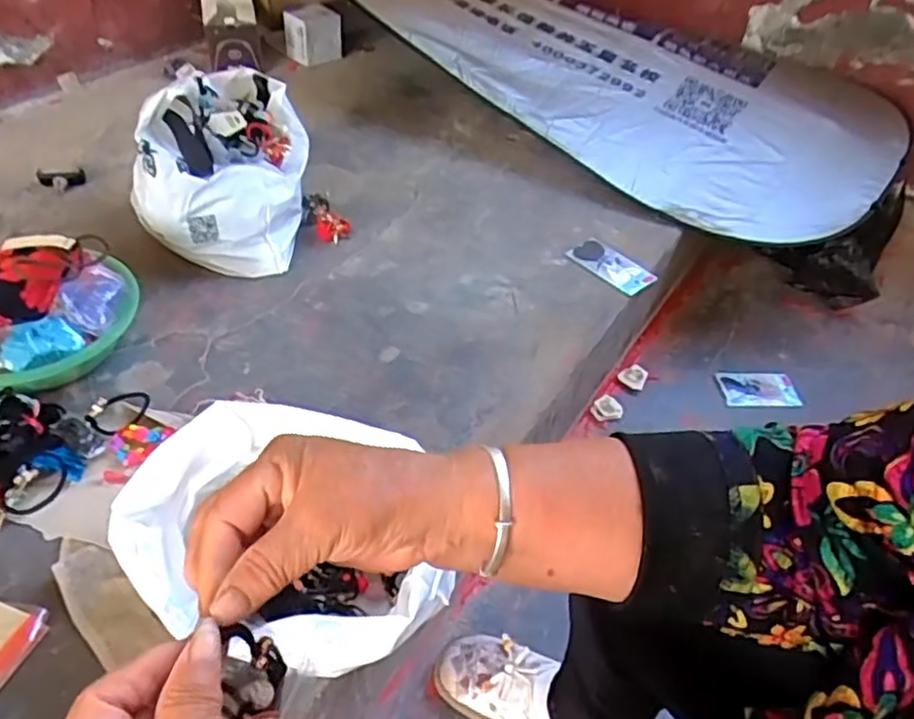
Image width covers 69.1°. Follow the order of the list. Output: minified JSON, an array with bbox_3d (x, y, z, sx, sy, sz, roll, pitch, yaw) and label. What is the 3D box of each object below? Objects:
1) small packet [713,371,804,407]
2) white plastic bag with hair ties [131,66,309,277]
[{"bbox_3d":[0.534,0.054,1.175,0.132,0.009,0.076,-2,52,-1],"label":"small packet"},{"bbox_3d":[-0.353,-0.313,1.034,0.219,0.196,0.325,1,45,-5],"label":"white plastic bag with hair ties"}]

